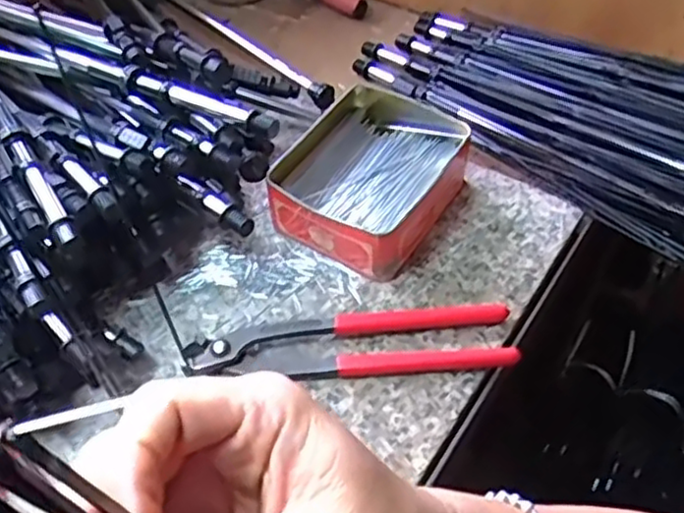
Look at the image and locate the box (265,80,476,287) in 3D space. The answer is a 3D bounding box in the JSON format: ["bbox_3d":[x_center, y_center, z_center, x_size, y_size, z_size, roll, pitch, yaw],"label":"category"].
[{"bbox_3d":[0.017,-0.055,0.481,0.109,0.049,0.126,23,56,19],"label":"box"}]

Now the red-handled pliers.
[{"bbox_3d":[0.004,0.052,0.421,0.190,0.014,0.043,-3,52,-1],"label":"red-handled pliers"}]

